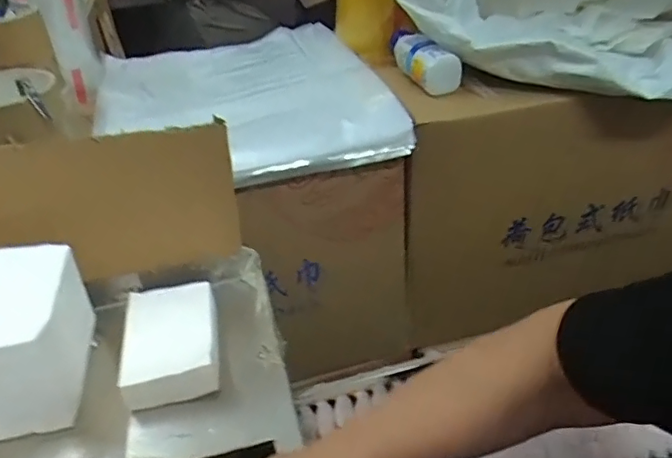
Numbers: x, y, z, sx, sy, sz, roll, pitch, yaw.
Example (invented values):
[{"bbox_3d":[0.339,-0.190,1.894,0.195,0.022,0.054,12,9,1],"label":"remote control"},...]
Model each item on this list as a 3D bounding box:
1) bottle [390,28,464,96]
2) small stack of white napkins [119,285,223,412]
[{"bbox_3d":[0.109,-0.217,0.706,0.057,0.062,0.143,-8,37,-7],"label":"bottle"},{"bbox_3d":[-0.132,0.092,0.448,0.070,0.033,0.108,-10,37,-10],"label":"small stack of white napkins"}]

